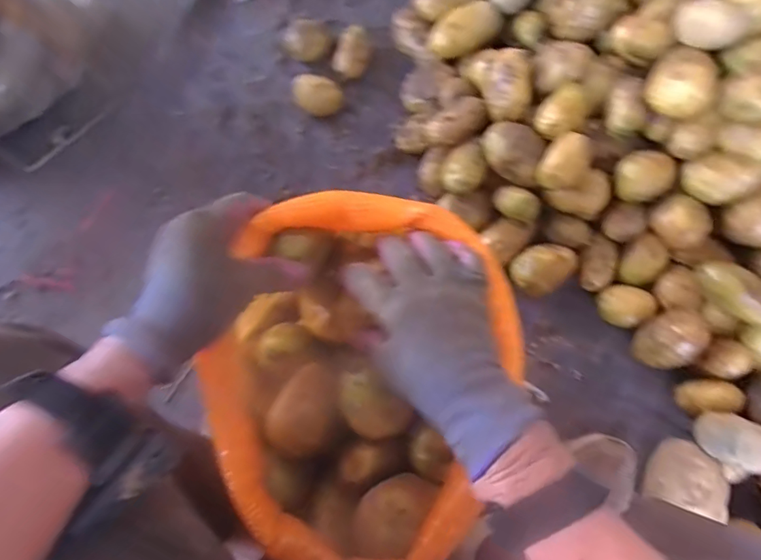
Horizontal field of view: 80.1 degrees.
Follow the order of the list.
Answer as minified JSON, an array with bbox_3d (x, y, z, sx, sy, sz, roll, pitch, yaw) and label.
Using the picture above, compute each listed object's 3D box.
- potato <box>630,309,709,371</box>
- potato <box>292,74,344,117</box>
[{"bbox_3d":[0.372,0.076,0.581,0.061,0.080,0.068,-14,76,-2],"label":"potato"},{"bbox_3d":[-0.106,-0.302,0.750,0.084,0.046,0.052,18,77,6],"label":"potato"}]

